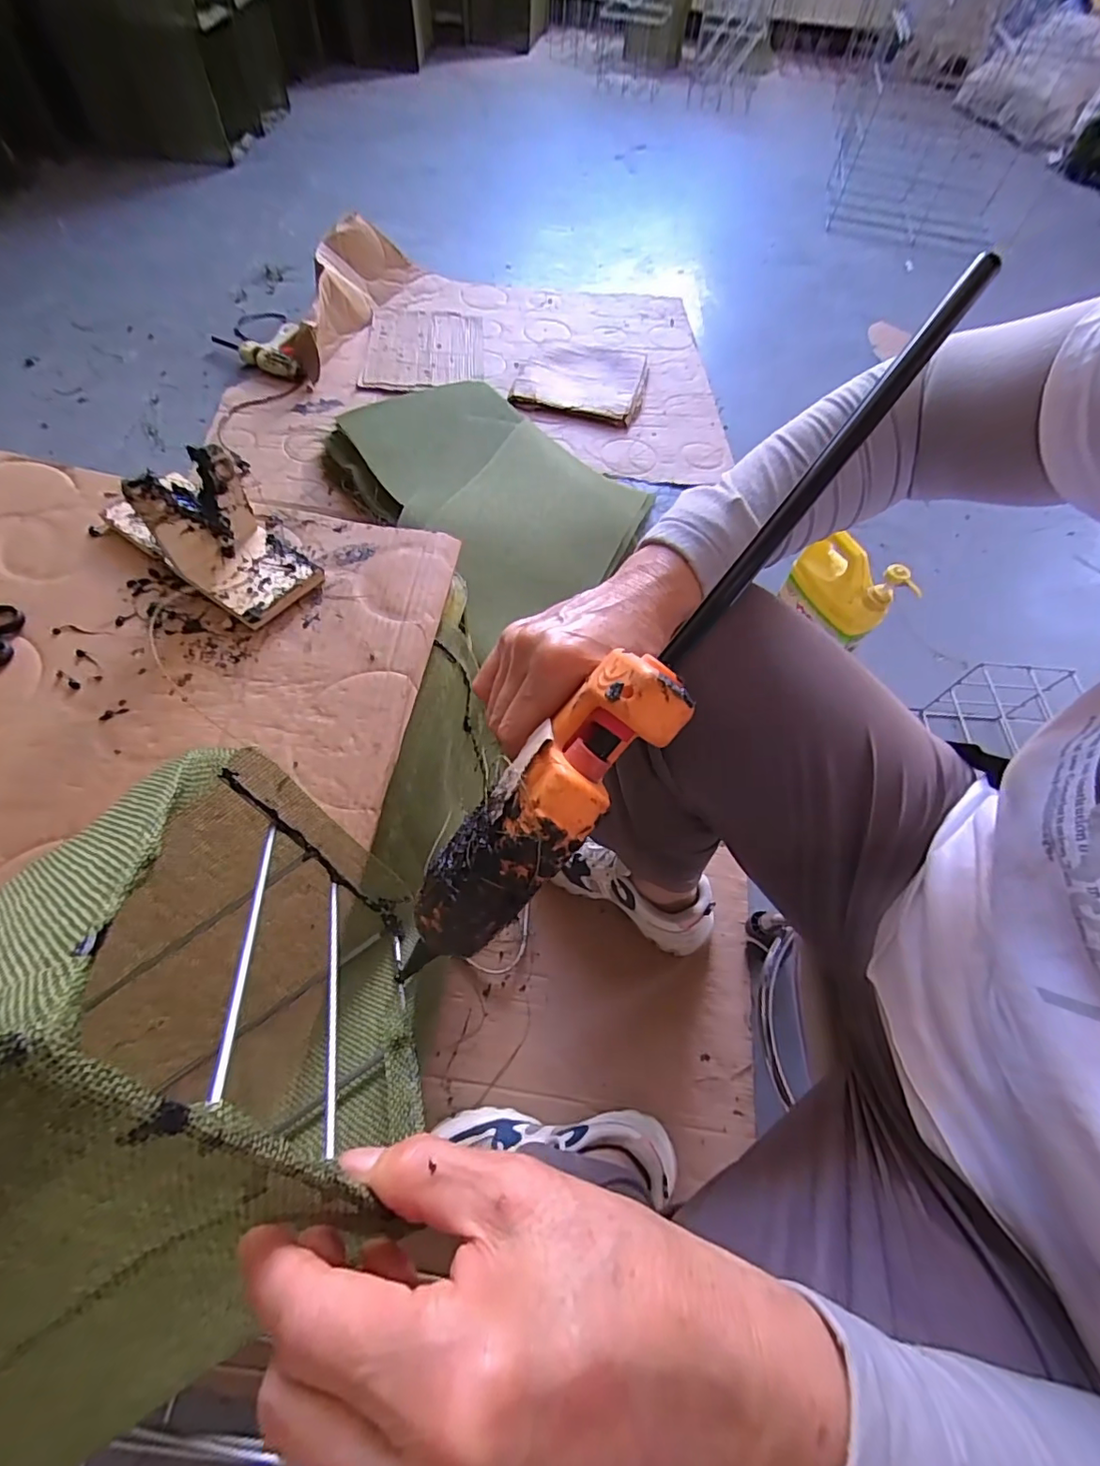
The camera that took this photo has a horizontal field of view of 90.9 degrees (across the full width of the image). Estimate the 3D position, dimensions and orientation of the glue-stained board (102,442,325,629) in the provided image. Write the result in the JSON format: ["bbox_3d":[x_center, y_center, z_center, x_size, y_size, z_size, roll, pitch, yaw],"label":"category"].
[{"bbox_3d":[-0.297,-0.184,0.457,0.185,0.094,0.087,32,65,12],"label":"glue-stained board"}]

